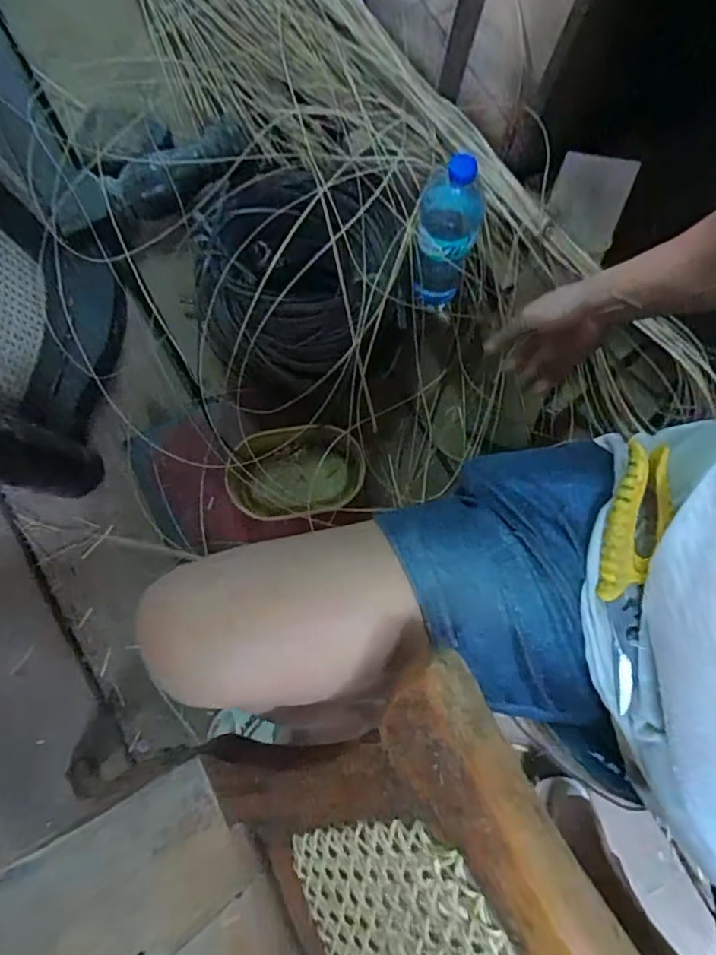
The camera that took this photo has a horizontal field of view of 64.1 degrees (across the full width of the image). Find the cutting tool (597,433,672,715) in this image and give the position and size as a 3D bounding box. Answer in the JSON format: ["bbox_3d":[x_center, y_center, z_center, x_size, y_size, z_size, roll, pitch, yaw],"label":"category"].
[{"bbox_3d":[0.174,0.063,0.364,0.037,0.013,0.168,5,94,2],"label":"cutting tool"}]

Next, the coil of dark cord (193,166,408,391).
[{"bbox_3d":[-0.082,-0.264,0.778,0.260,0.151,0.260,0,76,1],"label":"coil of dark cord"}]

